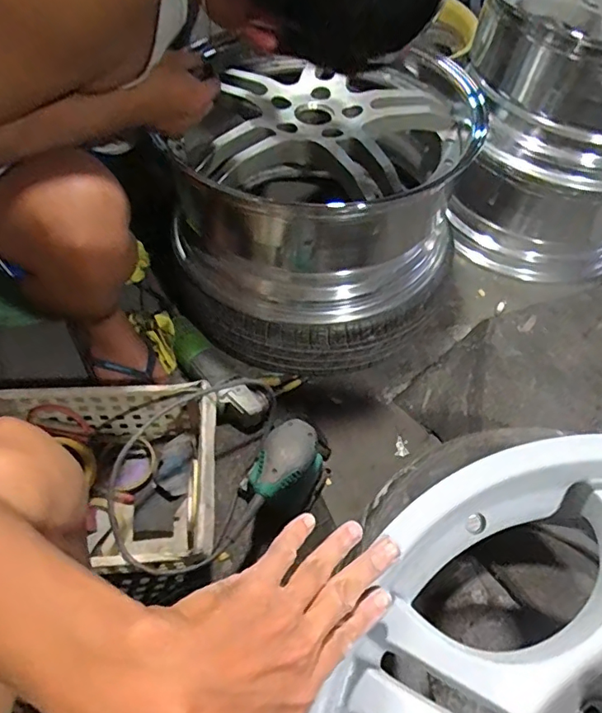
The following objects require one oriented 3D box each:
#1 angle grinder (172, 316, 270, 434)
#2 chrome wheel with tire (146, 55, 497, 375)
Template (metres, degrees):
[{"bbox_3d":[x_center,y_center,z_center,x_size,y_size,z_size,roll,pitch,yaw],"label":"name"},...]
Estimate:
[{"bbox_3d":[-0.148,0.024,0.891,0.092,0.087,0.245,-27,61,-21],"label":"angle grinder"},{"bbox_3d":[0.024,-0.235,0.871,0.458,0.352,0.447,-3,55,-6],"label":"chrome wheel with tire"}]

